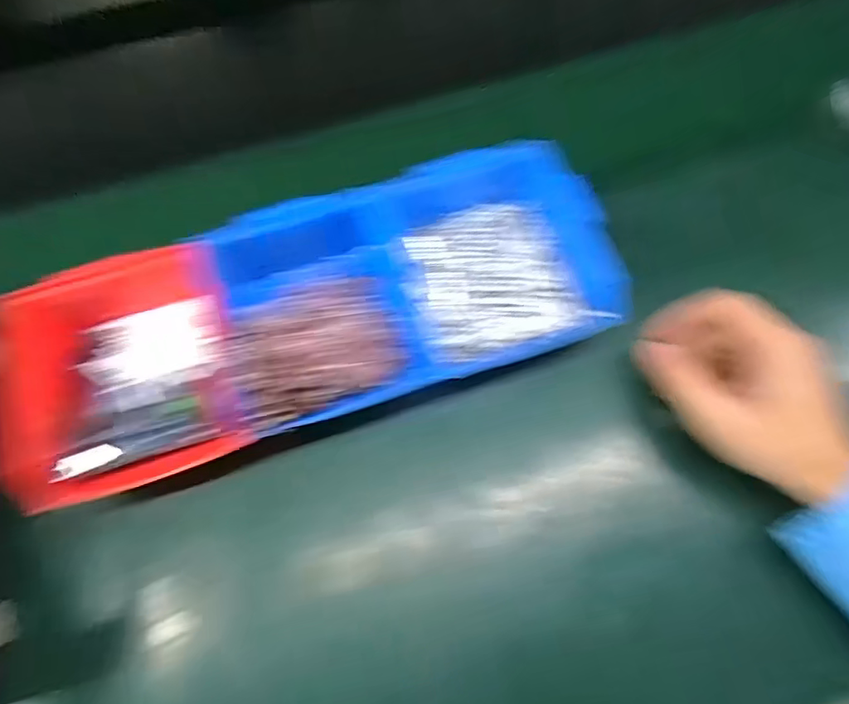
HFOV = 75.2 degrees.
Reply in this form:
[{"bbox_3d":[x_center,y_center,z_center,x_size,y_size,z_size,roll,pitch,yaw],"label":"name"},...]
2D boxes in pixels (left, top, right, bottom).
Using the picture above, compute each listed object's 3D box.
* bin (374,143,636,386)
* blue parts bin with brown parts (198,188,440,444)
[{"bbox_3d":[0.045,-0.065,0.370,0.129,0.057,0.140,-17,65,-8],"label":"bin"},{"bbox_3d":[-0.066,-0.027,0.353,0.122,0.059,0.134,-18,66,-8],"label":"blue parts bin with brown parts"}]

